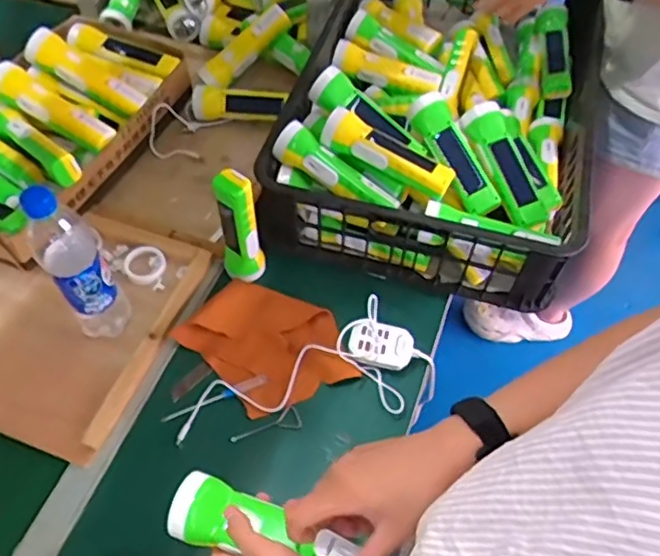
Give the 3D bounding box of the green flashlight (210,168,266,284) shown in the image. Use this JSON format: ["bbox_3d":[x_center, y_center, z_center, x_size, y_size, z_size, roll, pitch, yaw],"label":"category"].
[{"bbox_3d":[-0.112,-0.059,0.755,0.048,0.170,0.046,-10,55,-7],"label":"green flashlight"}]

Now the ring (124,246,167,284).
[{"bbox_3d":[-0.248,-0.019,0.817,0.054,0.012,0.058,0,55,0],"label":"ring"}]

